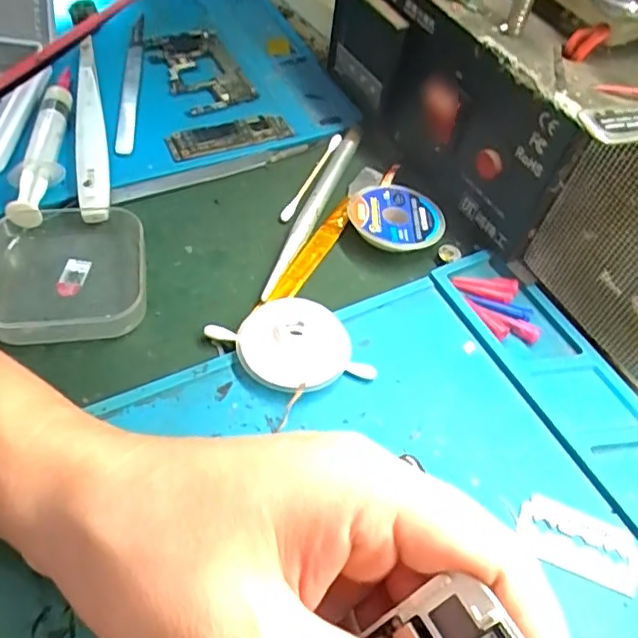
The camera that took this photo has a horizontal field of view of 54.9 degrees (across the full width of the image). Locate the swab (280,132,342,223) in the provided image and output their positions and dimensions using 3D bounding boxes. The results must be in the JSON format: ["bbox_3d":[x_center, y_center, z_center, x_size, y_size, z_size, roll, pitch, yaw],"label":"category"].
[{"bbox_3d":[-0.003,-0.072,0.307,0.006,0.004,0.064,23,55,12],"label":"swab"}]

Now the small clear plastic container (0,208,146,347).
[{"bbox_3d":[-0.106,-0.019,0.255,0.064,0.018,0.063,-11,55,-13],"label":"small clear plastic container"}]

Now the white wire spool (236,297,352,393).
[{"bbox_3d":[-0.010,0.010,0.246,0.044,0.014,0.040,2,54,-3],"label":"white wire spool"}]

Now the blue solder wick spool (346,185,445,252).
[{"bbox_3d":[0.036,-0.047,0.291,0.043,0.011,0.041,2,54,-3],"label":"blue solder wick spool"}]

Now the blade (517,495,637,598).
[{"bbox_3d":[0.091,0.077,0.214,0.042,0.004,0.023,19,54,9],"label":"blade"}]

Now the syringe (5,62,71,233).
[{"bbox_3d":[-0.128,-0.077,0.284,0.022,0.026,0.082,-2,54,-6],"label":"syringe"}]

